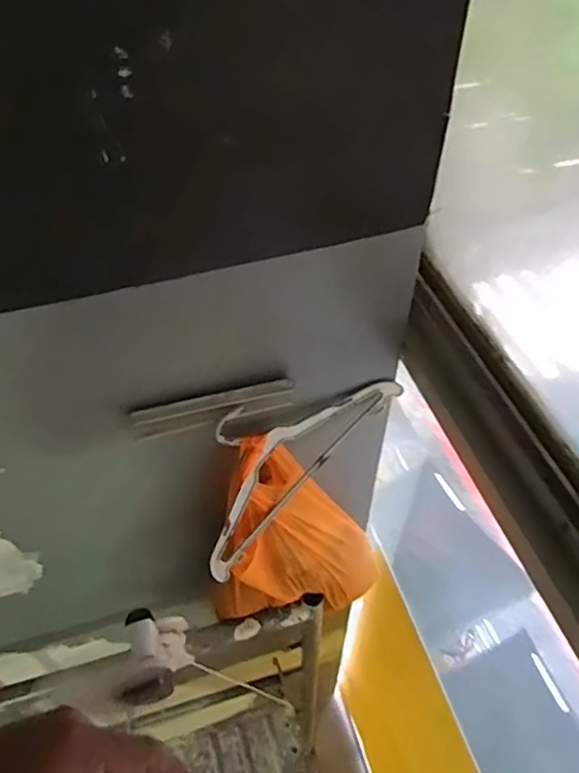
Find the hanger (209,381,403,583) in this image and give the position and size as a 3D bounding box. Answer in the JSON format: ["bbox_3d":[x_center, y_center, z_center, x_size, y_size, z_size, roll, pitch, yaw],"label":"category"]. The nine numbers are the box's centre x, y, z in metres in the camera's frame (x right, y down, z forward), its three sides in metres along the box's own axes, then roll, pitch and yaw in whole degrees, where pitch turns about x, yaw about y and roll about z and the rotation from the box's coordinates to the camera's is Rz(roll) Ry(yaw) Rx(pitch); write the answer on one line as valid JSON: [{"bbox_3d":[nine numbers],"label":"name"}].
[{"bbox_3d":[-0.027,0.100,0.865,0.409,0.204,0.032,-46,36,2],"label":"hanger"}]

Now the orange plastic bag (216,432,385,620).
[{"bbox_3d":[0.005,0.249,0.993,0.301,0.404,0.136,-11,50,-9],"label":"orange plastic bag"}]

